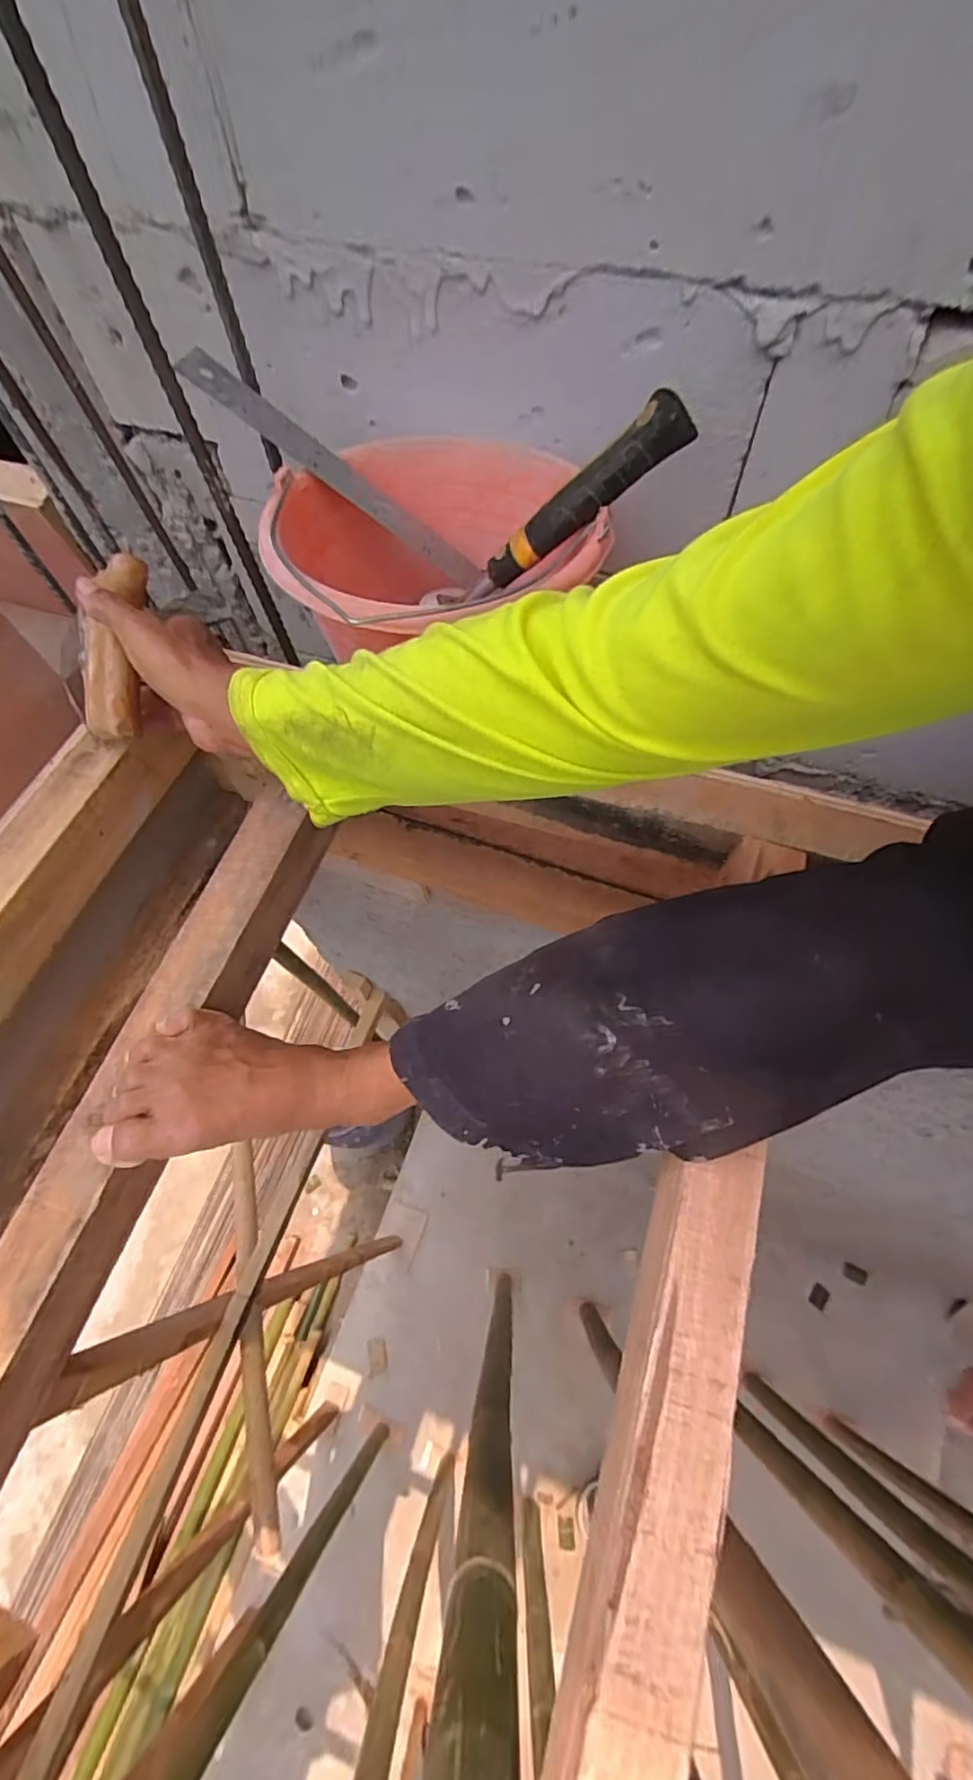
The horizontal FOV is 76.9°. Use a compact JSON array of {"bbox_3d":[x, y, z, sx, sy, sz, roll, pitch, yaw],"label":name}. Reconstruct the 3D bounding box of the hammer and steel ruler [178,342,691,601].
[{"bbox_3d":[-0.037,-0.295,0.454,0.341,0.132,0.073,19,65,13],"label":"hammer and steel ruler"}]

